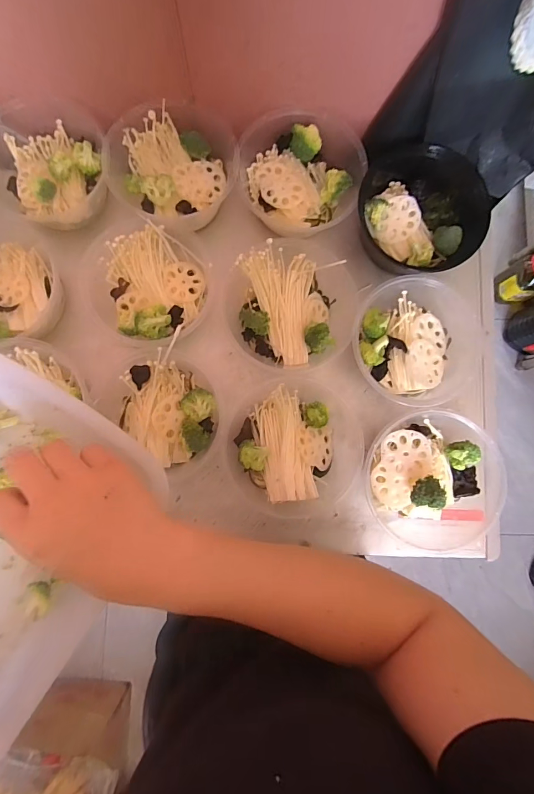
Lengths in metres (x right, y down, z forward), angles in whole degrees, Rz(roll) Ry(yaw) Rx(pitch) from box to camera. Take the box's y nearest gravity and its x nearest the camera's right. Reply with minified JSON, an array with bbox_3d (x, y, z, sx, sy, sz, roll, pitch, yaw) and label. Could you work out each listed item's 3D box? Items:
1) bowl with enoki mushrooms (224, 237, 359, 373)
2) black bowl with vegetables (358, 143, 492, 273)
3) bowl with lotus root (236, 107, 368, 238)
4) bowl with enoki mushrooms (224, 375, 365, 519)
[{"bbox_3d":[0.034,-0.115,0.495,0.171,0.066,0.159,0,84,-2],"label":"bowl with enoki mushrooms"},{"bbox_3d":[0.210,-0.254,0.508,0.165,0.067,0.151,0,84,-2],"label":"black bowl with vegetables"},{"bbox_3d":[0.046,-0.292,0.513,0.162,0.058,0.150,0,84,-2],"label":"bowl with lotus root"},{"bbox_3d":[0.042,0.064,0.490,0.177,0.068,0.176,0,84,-2],"label":"bowl with enoki mushrooms"}]

